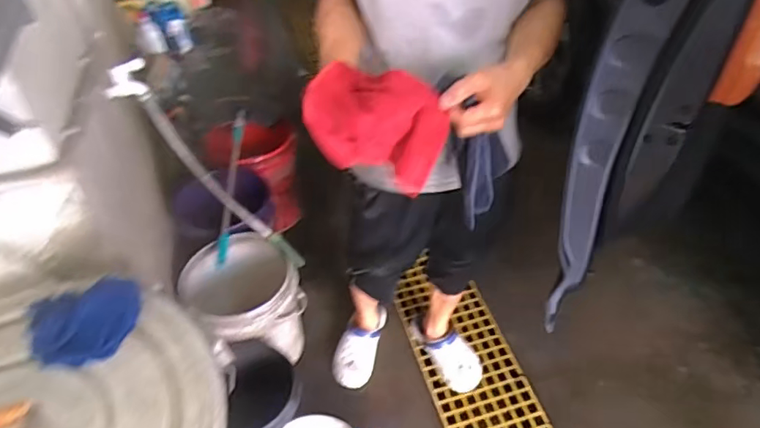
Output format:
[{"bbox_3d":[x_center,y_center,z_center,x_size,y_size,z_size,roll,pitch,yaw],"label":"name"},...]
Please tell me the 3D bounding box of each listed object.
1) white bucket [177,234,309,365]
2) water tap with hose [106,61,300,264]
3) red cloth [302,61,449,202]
[{"bbox_3d":[-0.370,0.257,1.560,0.289,0.345,0.309,-2,44,2],"label":"white bucket"},{"bbox_3d":[-0.384,-0.060,1.279,0.074,0.721,0.118,-22,45,11],"label":"water tap with hose"},{"bbox_3d":[0.001,-0.133,0.739,0.183,0.128,0.114,16,48,20],"label":"red cloth"}]

